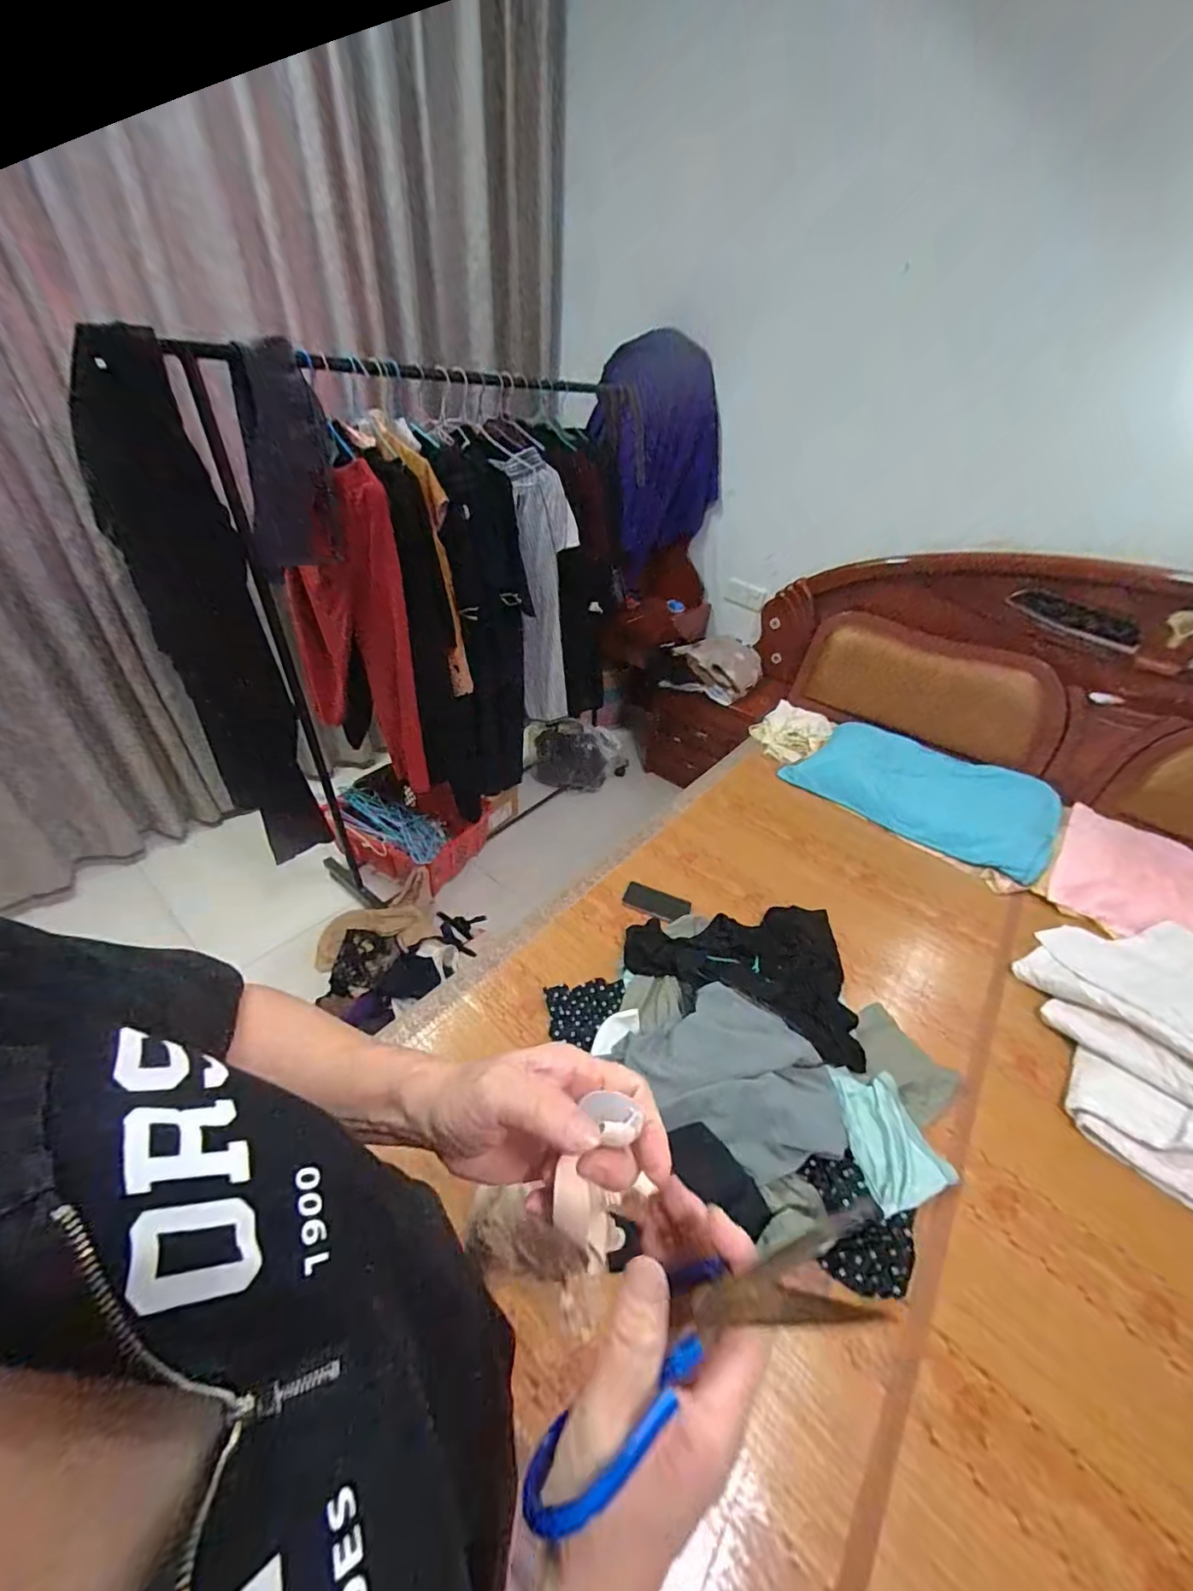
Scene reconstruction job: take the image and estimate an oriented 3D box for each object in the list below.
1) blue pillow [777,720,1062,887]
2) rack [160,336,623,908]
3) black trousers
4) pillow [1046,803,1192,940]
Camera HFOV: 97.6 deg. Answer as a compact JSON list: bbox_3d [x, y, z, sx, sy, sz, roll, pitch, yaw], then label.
[{"bbox_3d":[1.023,-0.020,1.672,0.725,0.145,0.390,30,43,28],"label":"blue pillow"},{"bbox_3d":[-0.423,-0.446,1.624,0.494,1.318,1.103,29,43,27],"label":"rack"},{"bbox_3d":[-0.811,-0.315,1.164,0.162,1.056,0.234,-13,42,-23],"label":"black trousers"},{"bbox_3d":[1.468,0.272,1.259,0.574,0.135,0.353,33,45,31],"label":"pillow"}]

